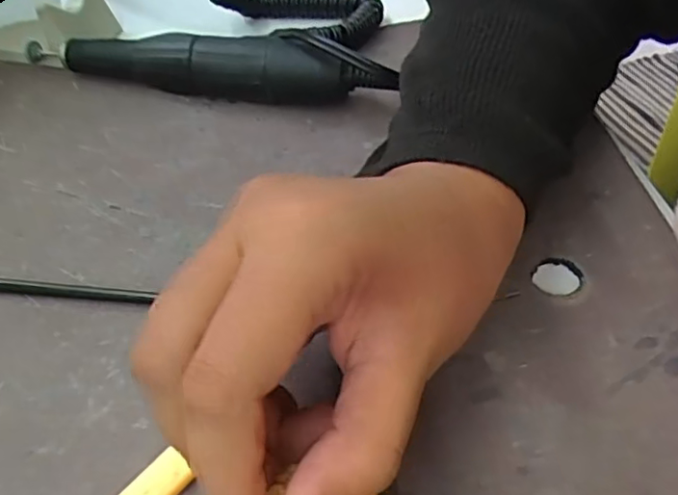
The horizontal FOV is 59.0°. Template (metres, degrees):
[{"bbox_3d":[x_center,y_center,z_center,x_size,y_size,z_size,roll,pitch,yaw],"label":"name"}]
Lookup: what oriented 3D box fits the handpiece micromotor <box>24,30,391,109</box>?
[{"bbox_3d":[-0.066,-0.092,0.291,0.184,0.034,0.027,12,51,13],"label":"handpiece micromotor"}]

